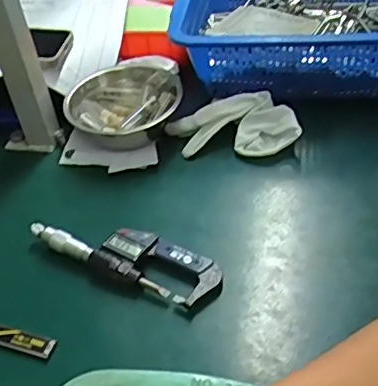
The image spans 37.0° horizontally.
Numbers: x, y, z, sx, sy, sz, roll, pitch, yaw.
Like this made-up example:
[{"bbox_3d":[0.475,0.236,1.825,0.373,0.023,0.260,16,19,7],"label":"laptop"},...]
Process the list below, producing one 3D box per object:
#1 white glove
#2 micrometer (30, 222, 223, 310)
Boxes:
[{"bbox_3d":[0.045,-0.071,0.588,0.138,0.044,0.064,2,44,11],"label":"white glove"},{"bbox_3d":[-0.057,0.053,0.500,0.174,0.026,0.050,18,49,25],"label":"micrometer"}]

